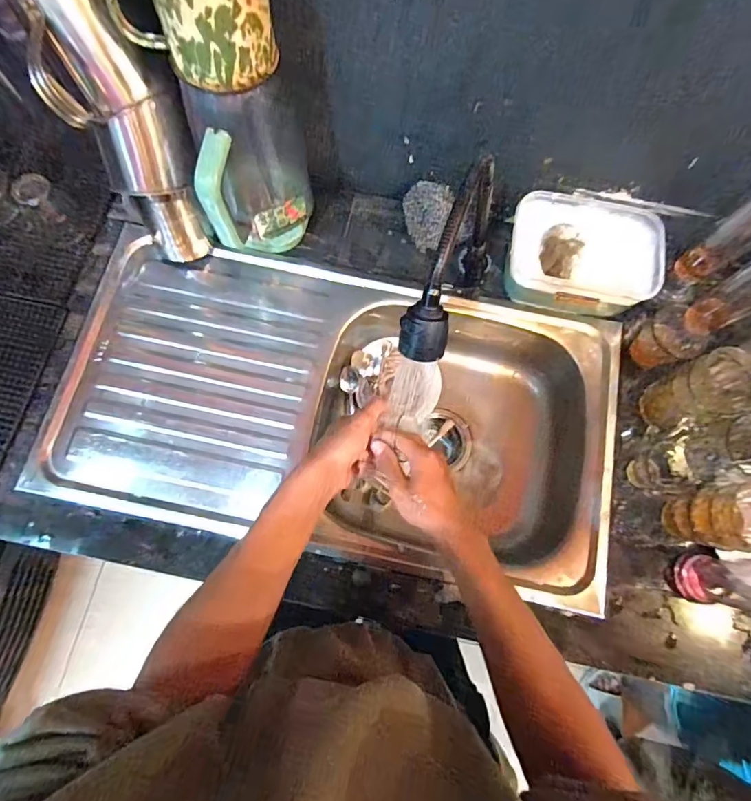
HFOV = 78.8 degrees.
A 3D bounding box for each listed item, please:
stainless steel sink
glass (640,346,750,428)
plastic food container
[{"bbox_3d":[-0.048,0.015,0.694,0.742,0.169,0.398,12,75,2],"label":"stainless steel sink"},{"bbox_3d":[0.401,-0.009,0.580,0.088,0.112,0.075,-21,76,-7],"label":"glass"},{"bbox_3d":[0.278,-0.207,0.648,0.210,0.090,0.149,11,75,2],"label":"plastic food container"}]

